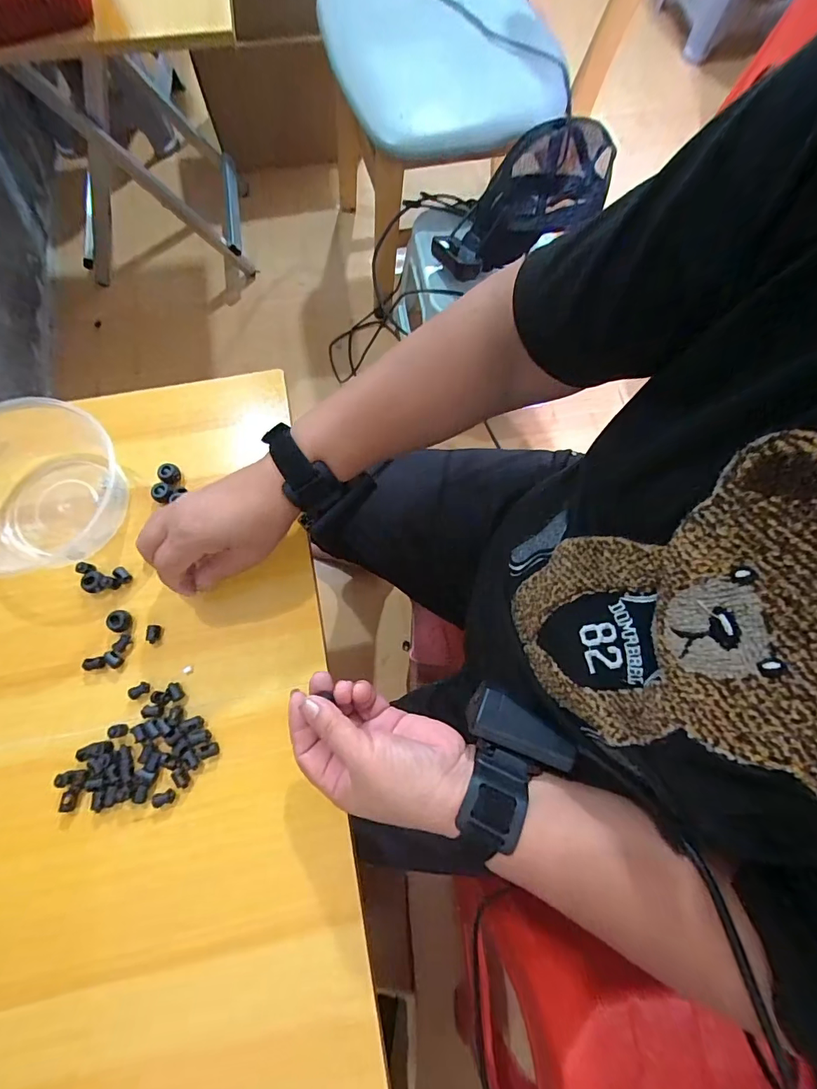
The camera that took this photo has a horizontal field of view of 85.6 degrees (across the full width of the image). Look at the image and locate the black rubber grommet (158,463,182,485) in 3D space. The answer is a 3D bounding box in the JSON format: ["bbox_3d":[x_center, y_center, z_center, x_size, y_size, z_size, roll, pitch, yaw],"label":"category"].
[{"bbox_3d":[-0.211,-0.061,0.392,0.018,0.012,0.017,0,75,0],"label":"black rubber grommet"}]

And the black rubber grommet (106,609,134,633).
[{"bbox_3d":[-0.234,0.062,0.357,0.015,0.012,0.017,10,75,2],"label":"black rubber grommet"}]

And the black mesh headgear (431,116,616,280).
[{"bbox_3d":[0.171,-0.519,0.669,0.280,0.106,0.134,-28,75,21],"label":"black mesh headgear"}]

